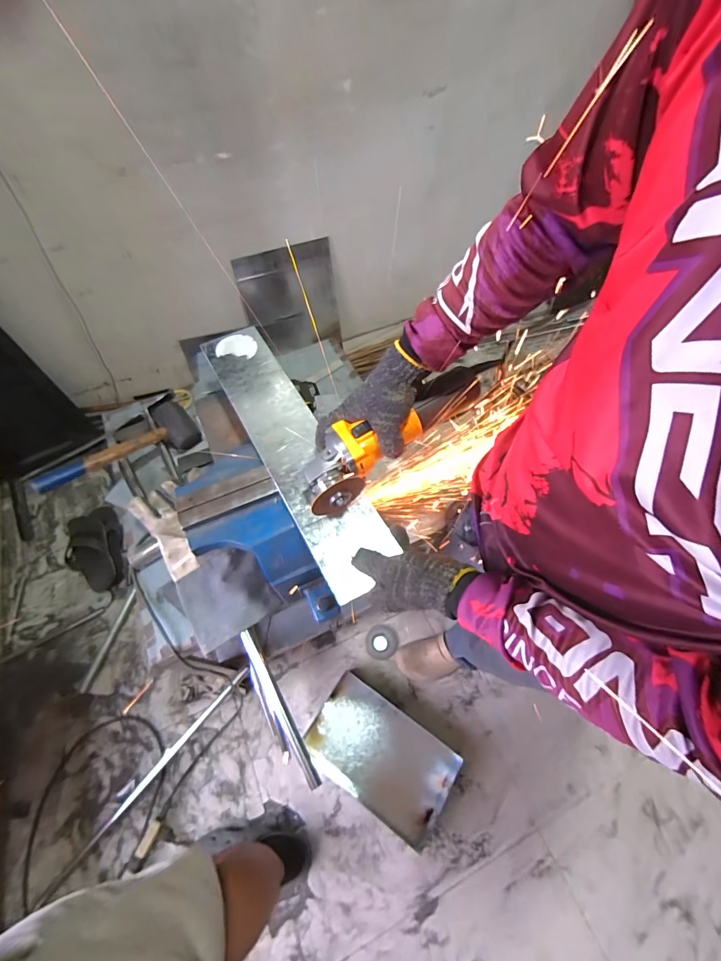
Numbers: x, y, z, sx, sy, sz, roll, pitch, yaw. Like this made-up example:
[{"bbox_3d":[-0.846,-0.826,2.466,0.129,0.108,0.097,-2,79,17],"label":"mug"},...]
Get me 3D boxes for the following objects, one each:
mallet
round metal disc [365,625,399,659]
[{"bbox_3d":[-0.496,-0.070,0.808,0.308,0.067,0.125,-32,64,-34],"label":"mallet"},{"bbox_3d":[0.064,0.486,1.187,0.094,0.022,0.095,0,59,0],"label":"round metal disc"}]

